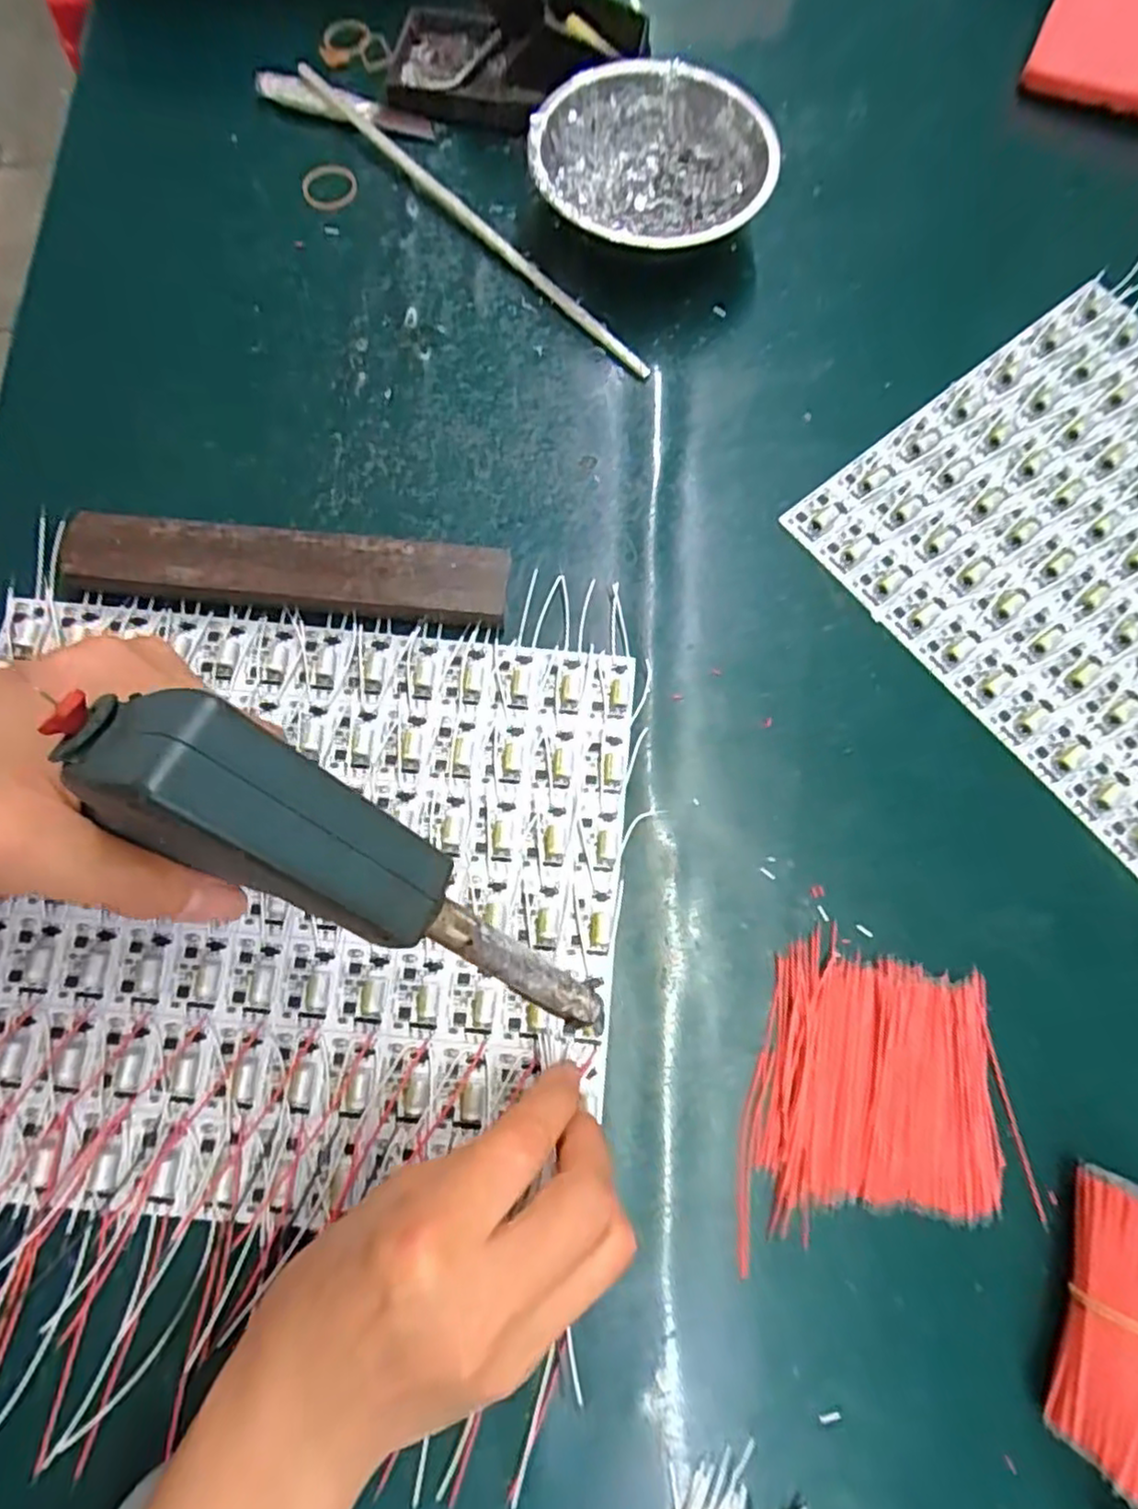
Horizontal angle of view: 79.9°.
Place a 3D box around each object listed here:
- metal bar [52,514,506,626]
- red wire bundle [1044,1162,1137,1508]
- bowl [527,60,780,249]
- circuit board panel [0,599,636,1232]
[{"bbox_3d":[-0.128,-0.085,0.318,0.197,0.020,0.038,4,76,0],"label":"metal bar"},{"bbox_3d":[0.194,0.199,0.240,0.030,0.033,0.088,23,77,5],"label":"red wire bundle"},{"bbox_3d":[0.045,-0.310,0.371,0.127,0.056,0.112,12,76,2],"label":"bowl"},{"bbox_3d":[-0.121,0.058,0.286,0.278,0.010,0.244,5,76,0],"label":"circuit board panel"}]

